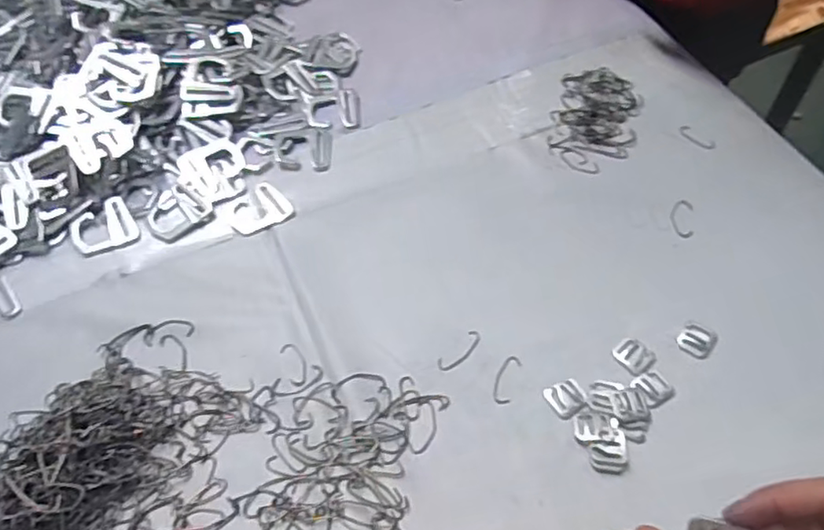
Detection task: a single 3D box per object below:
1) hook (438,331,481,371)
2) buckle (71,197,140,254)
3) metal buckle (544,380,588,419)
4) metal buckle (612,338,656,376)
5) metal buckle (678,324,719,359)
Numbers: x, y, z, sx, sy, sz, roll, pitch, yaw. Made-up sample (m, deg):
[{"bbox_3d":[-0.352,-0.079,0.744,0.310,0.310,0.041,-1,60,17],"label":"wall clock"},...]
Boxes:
[{"bbox_3d":[0.036,0.064,0.454,0.041,0.004,0.014,-38,64,-20],"label":"hook"},{"bbox_3d":[-0.267,-0.032,0.525,0.049,0.007,0.048,-30,62,-16],"label":"buckle"},{"bbox_3d":[0.110,0.094,0.432,0.025,0.004,0.025,-27,61,-14],"label":"metal buckle"},{"bbox_3d":[0.163,0.066,0.445,0.024,0.004,0.026,-39,64,-20],"label":"metal buckle"},{"bbox_3d":[0.212,0.056,0.452,0.024,0.004,0.025,34,65,21],"label":"metal buckle"}]

